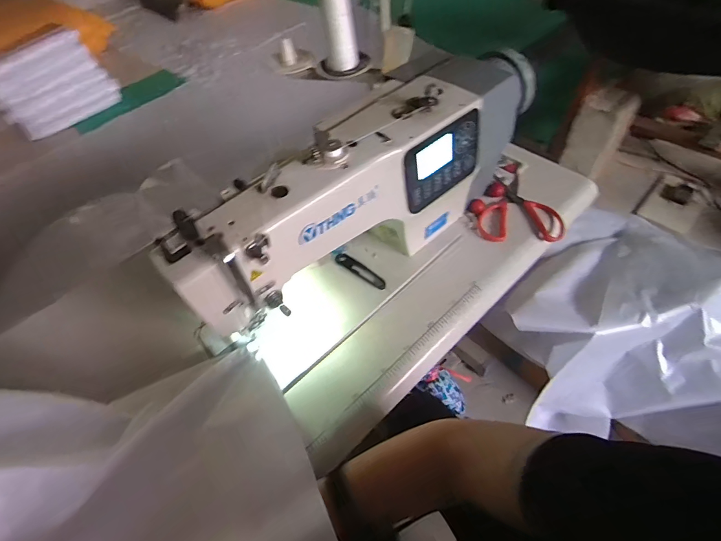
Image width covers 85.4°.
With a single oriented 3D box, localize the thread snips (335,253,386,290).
[{"bbox_3d":[0.000,-0.001,0.653,0.105,0.005,0.021,32,63,25],"label":"thread snips"}]

